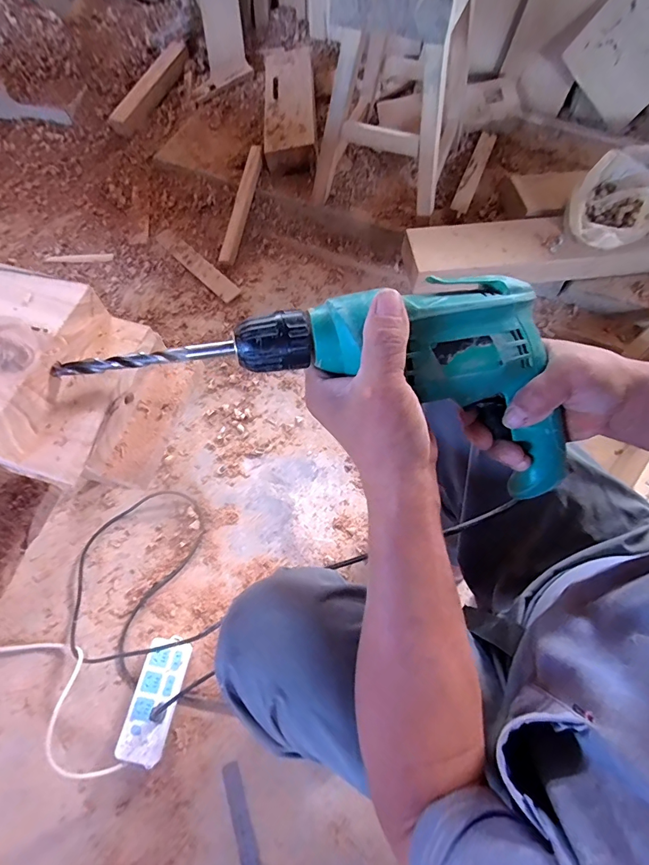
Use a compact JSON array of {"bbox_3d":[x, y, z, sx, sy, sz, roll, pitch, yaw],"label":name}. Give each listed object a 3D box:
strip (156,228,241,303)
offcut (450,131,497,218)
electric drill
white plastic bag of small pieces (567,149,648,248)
[{"bbox_3d":[-0.376,-0.496,1.220,0.326,0.012,0.058,42,73,15],"label":"strip"},{"bbox_3d":[0.442,-0.772,1.240,0.051,0.021,0.355,20,75,16],"label":"offcut"},{"bbox_3d":[0.037,-0.062,0.306,0.374,0.144,0.070,15,22,-16],"label":"electric drill"},{"bbox_3d":[0.710,-0.552,1.006,0.194,0.122,0.155,25,67,11],"label":"white plastic bag of small pieces"}]

